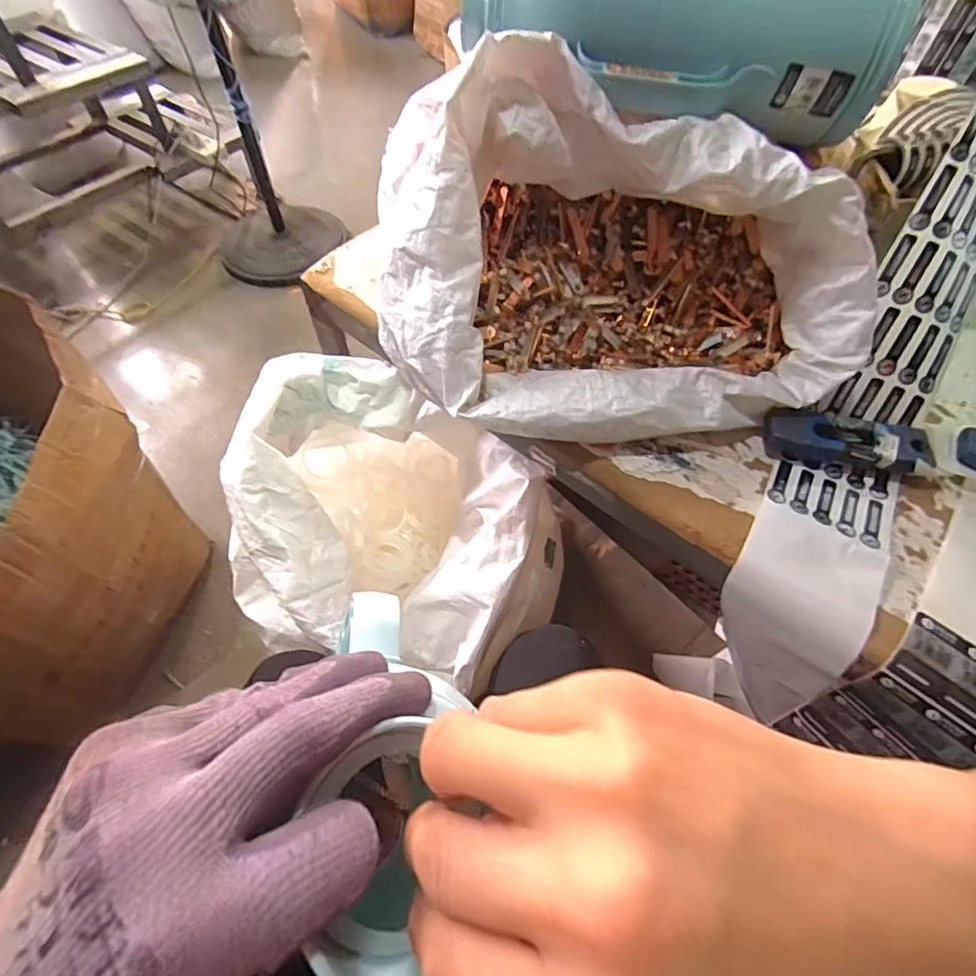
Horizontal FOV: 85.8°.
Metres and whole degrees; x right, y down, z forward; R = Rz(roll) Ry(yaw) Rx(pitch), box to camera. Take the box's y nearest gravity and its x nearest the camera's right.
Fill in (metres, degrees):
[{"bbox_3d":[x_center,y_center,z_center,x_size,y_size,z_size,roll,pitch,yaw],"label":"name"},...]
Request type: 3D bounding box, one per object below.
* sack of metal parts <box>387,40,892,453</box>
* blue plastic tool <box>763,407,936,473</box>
[{"bbox_3d":[0.106,-0.195,0.446,0.388,0.164,0.259,-6,59,-6],"label":"sack of metal parts"},{"bbox_3d":[0.312,-0.044,0.463,0.127,0.025,0.051,9,59,4],"label":"blue plastic tool"}]

